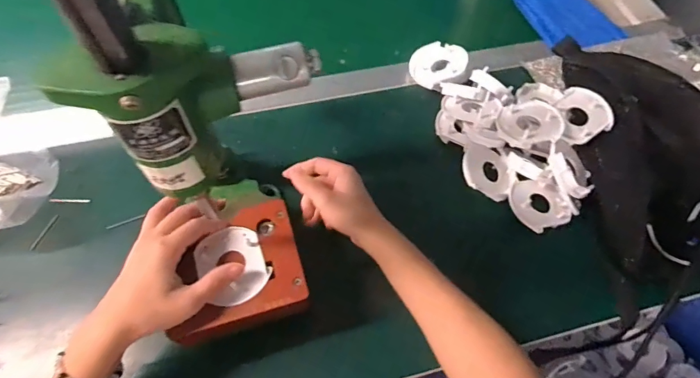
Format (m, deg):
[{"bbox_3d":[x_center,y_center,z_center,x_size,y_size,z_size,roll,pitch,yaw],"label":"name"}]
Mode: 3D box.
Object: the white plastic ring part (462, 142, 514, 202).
[{"bbox_3d":[0.156,-0.021,0.474,0.061,0.009,0.057,29,62,-7],"label":"white plastic ring part"}]

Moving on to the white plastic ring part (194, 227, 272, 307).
[{"bbox_3d":[-0.103,0.066,0.368,0.057,0.011,0.067,-30,66,-18],"label":"white plastic ring part"}]

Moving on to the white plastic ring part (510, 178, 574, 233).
[{"bbox_3d":[0.208,0.016,0.461,0.062,0.014,0.060,3,57,-5],"label":"white plastic ring part"}]

